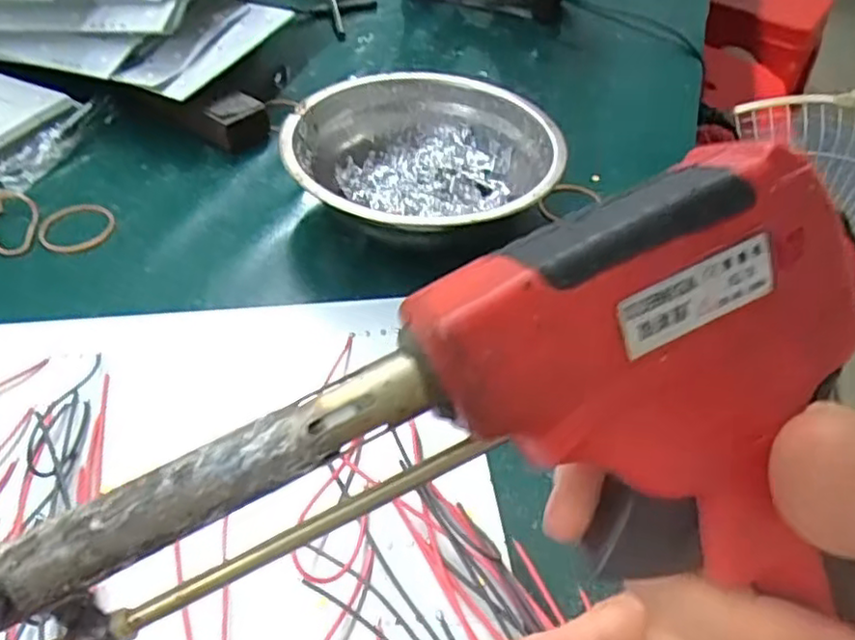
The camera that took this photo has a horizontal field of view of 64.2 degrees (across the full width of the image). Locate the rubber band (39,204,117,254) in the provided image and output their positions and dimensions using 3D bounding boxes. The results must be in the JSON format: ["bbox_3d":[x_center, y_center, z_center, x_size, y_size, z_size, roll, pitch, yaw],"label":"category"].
[{"bbox_3d":[-0.165,-0.045,0.320,0.033,0.004,0.035,1,47,-1],"label":"rubber band"}]

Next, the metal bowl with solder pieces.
[{"bbox_3d":[-0.002,-0.072,0.327,0.122,0.042,0.127,1,47,-1],"label":"metal bowl with solder pieces"}]

